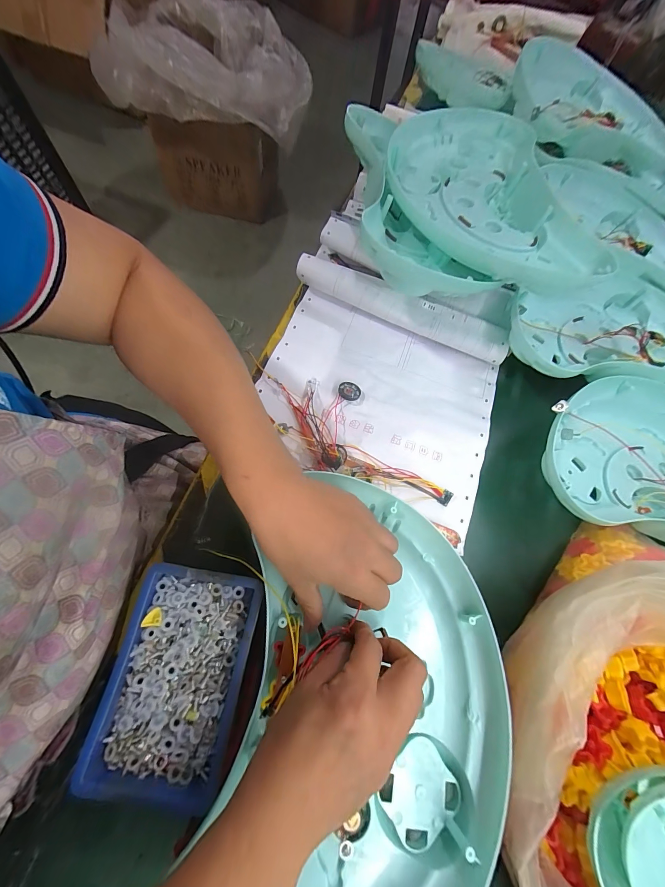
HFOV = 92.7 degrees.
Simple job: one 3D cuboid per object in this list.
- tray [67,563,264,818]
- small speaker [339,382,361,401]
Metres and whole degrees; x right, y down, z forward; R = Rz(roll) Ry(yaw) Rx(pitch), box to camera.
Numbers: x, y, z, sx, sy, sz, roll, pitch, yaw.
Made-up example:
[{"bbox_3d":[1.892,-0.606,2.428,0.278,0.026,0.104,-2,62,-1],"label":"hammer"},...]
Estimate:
[{"bbox_3d":[-0.122,0.178,0.254,0.101,0.043,0.149,14,68,-3],"label":"tray"},{"bbox_3d":[0.021,-0.064,0.383,0.027,0.005,0.028,6,61,-12],"label":"small speaker"}]

